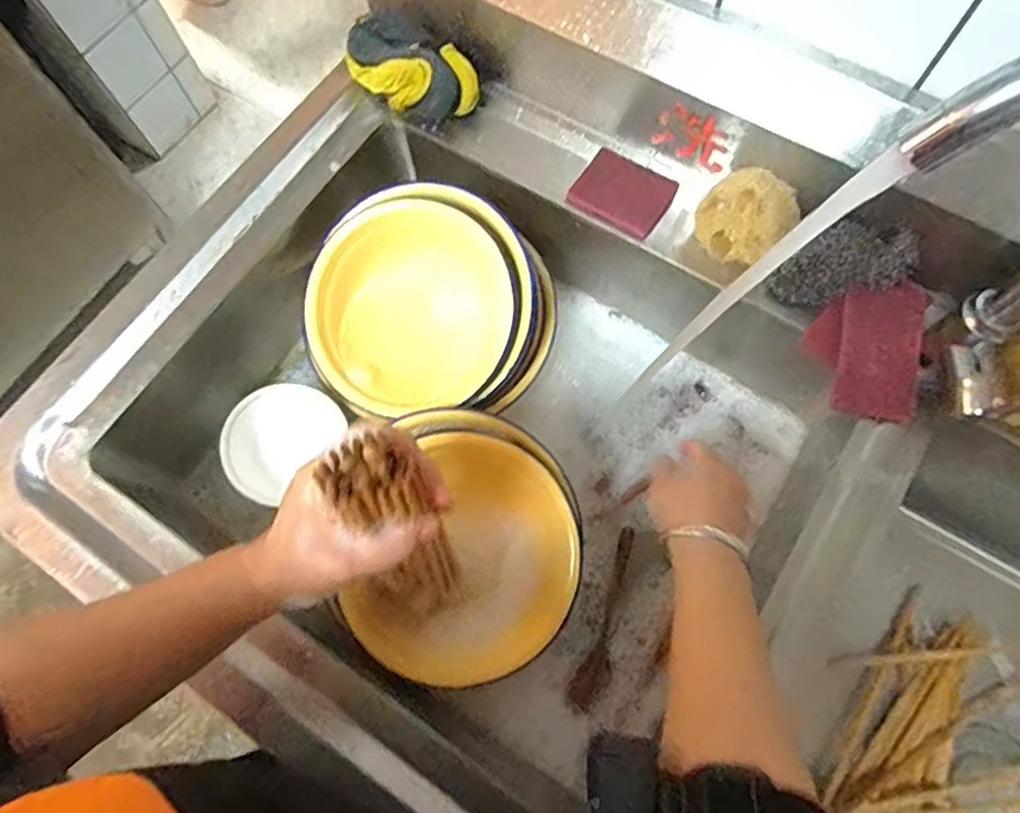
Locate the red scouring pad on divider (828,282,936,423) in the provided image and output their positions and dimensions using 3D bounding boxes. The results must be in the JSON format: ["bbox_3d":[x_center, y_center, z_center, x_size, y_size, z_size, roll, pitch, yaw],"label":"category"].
[{"bbox_3d":[0.291,-0.045,0.493,0.060,0.010,0.111,16,79,12],"label":"red scouring pad on divider"}]

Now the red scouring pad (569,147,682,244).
[{"bbox_3d":[0.101,-0.191,0.564,0.081,0.017,0.062,30,74,12],"label":"red scouring pad"}]

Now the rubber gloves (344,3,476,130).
[{"bbox_3d":[-0.093,-0.306,0.586,0.122,0.057,0.066,36,75,14],"label":"rubber gloves"}]

